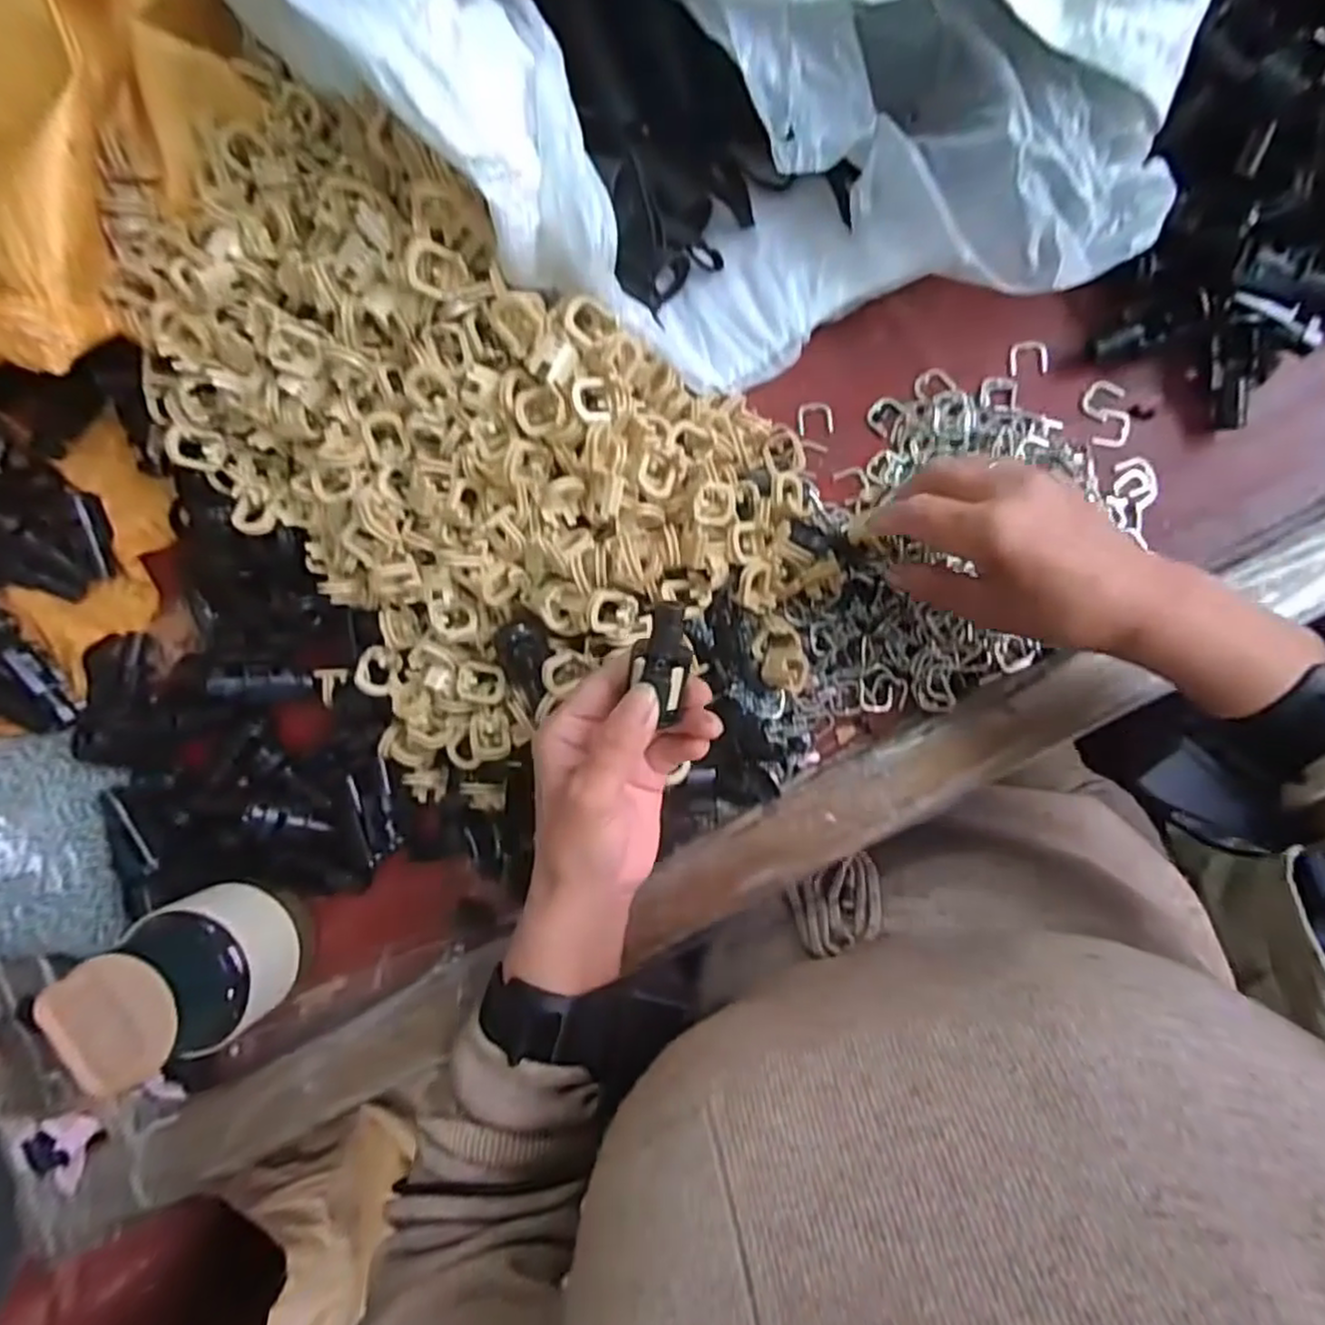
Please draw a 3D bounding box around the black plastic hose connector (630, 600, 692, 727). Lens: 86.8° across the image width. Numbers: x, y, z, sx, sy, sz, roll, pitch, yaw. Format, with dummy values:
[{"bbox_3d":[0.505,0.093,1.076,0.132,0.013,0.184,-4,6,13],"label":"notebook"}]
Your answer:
[{"bbox_3d":[0.000,0.000,0.296,0.023,0.015,0.050,0,92,7],"label":"black plastic hose connector"}]

